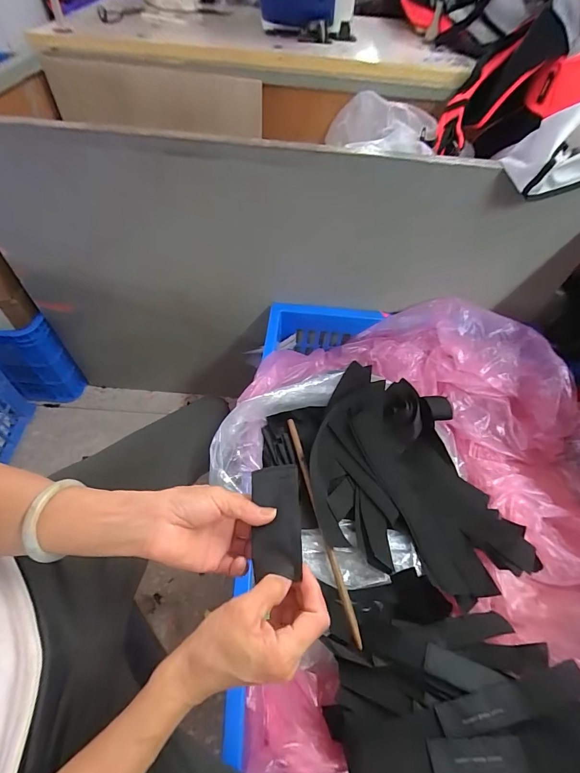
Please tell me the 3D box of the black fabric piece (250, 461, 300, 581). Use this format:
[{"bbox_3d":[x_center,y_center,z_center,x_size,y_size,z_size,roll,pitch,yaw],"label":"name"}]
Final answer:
[{"bbox_3d":[-0.013,0.122,0.338,0.046,0.007,0.098,-11,56,10],"label":"black fabric piece"}]

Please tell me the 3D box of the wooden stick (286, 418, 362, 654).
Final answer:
[{"bbox_3d":[0.046,0.204,0.574,0.015,0.013,0.350,-10,56,-12],"label":"wooden stick"}]

